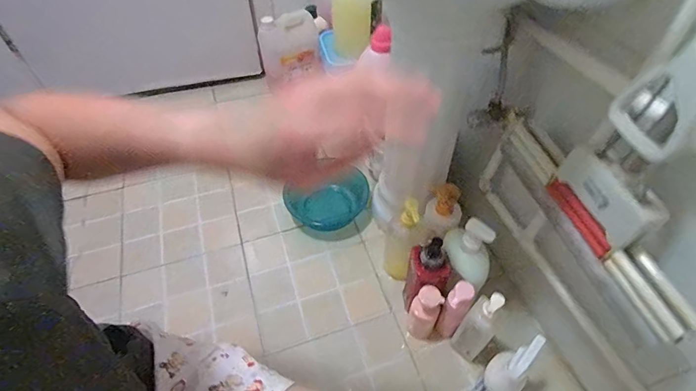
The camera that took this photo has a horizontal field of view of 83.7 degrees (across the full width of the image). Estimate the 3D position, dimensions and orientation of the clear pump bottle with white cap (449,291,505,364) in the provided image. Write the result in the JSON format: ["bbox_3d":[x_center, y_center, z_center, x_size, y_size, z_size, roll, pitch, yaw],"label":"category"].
[{"bbox_3d":[0.259,0.255,0.760,0.061,0.219,0.066,-37,62,-23],"label":"clear pump bottle with white cap"}]

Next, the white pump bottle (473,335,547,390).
[{"bbox_3d":[0.301,0.332,0.727,0.096,0.192,0.068,-27,59,-18],"label":"white pump bottle"}]

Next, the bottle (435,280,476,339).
[{"bbox_3d":[0.214,0.235,0.794,0.046,0.187,0.053,20,57,14],"label":"bottle"}]

